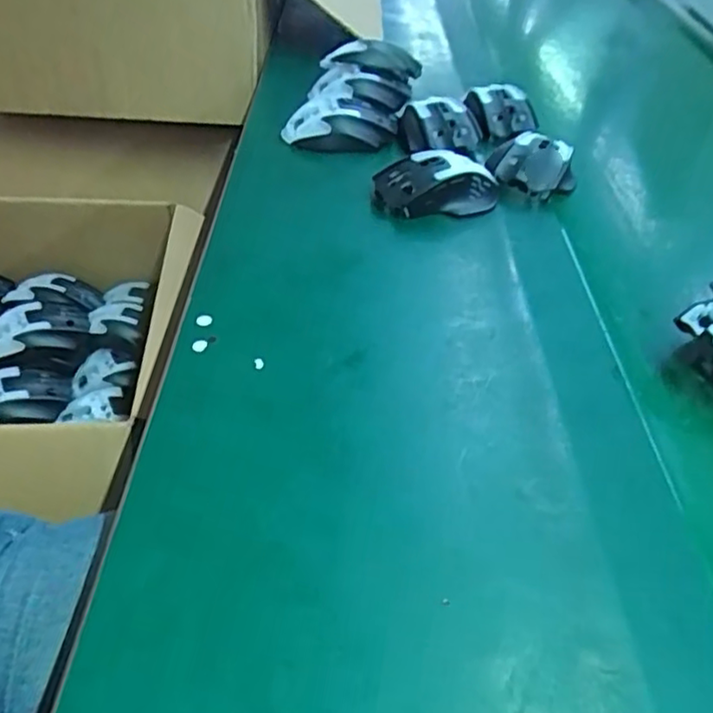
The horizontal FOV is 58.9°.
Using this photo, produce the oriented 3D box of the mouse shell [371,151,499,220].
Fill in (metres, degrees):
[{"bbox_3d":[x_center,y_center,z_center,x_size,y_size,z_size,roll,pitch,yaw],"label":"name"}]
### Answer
[{"bbox_3d":[0.072,-0.154,0.567,0.111,0.042,0.059,-1,43,-2],"label":"mouse shell"}]

